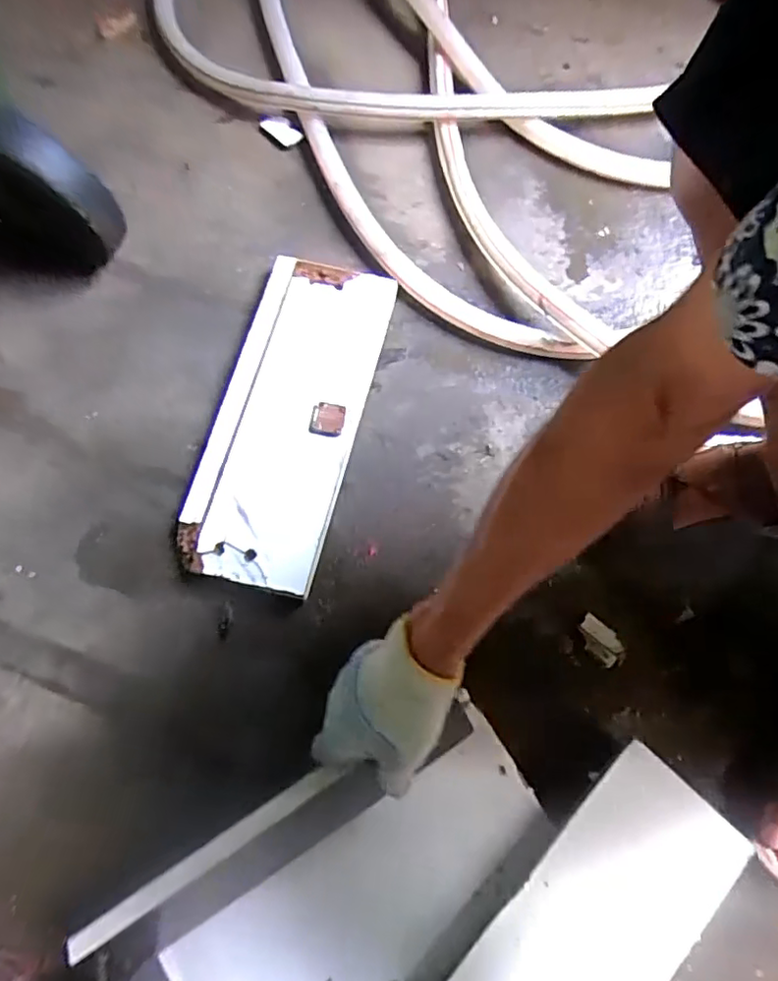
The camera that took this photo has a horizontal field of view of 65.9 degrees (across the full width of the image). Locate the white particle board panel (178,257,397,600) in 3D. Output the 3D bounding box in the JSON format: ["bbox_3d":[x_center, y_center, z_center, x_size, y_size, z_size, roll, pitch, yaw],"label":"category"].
[{"bbox_3d":[-0.114,-0.087,0.669,0.157,0.027,0.384,13,72,4],"label":"white particle board panel"}]

